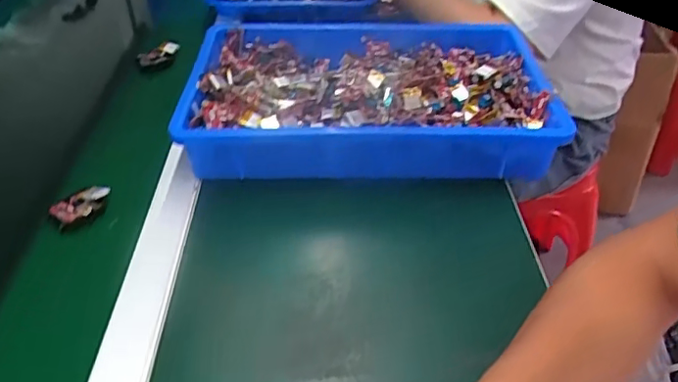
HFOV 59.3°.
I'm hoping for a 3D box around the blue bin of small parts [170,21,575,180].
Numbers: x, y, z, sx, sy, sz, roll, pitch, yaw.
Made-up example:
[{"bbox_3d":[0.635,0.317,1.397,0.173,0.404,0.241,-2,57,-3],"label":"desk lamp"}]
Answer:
[{"bbox_3d":[0.029,-0.110,0.648,0.361,0.061,0.250,-2,40,0],"label":"blue bin of small parts"}]

